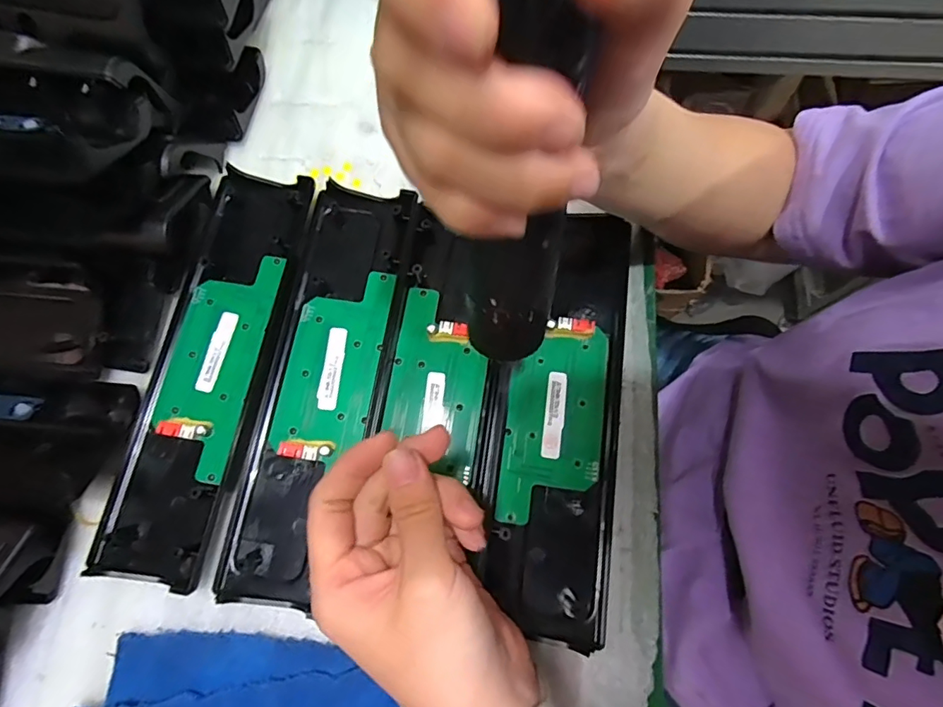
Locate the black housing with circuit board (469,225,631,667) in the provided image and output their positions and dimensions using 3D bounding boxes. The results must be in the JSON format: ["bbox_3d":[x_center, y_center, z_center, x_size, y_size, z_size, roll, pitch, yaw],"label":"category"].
[{"bbox_3d":[0.053,0.029,0.291,0.069,0.022,0.244,9,74,4],"label":"black housing with circuit board"}]

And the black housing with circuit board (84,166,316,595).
[{"bbox_3d":[-0.155,0.002,0.298,0.064,0.015,0.244,9,74,4],"label":"black housing with circuit board"}]

